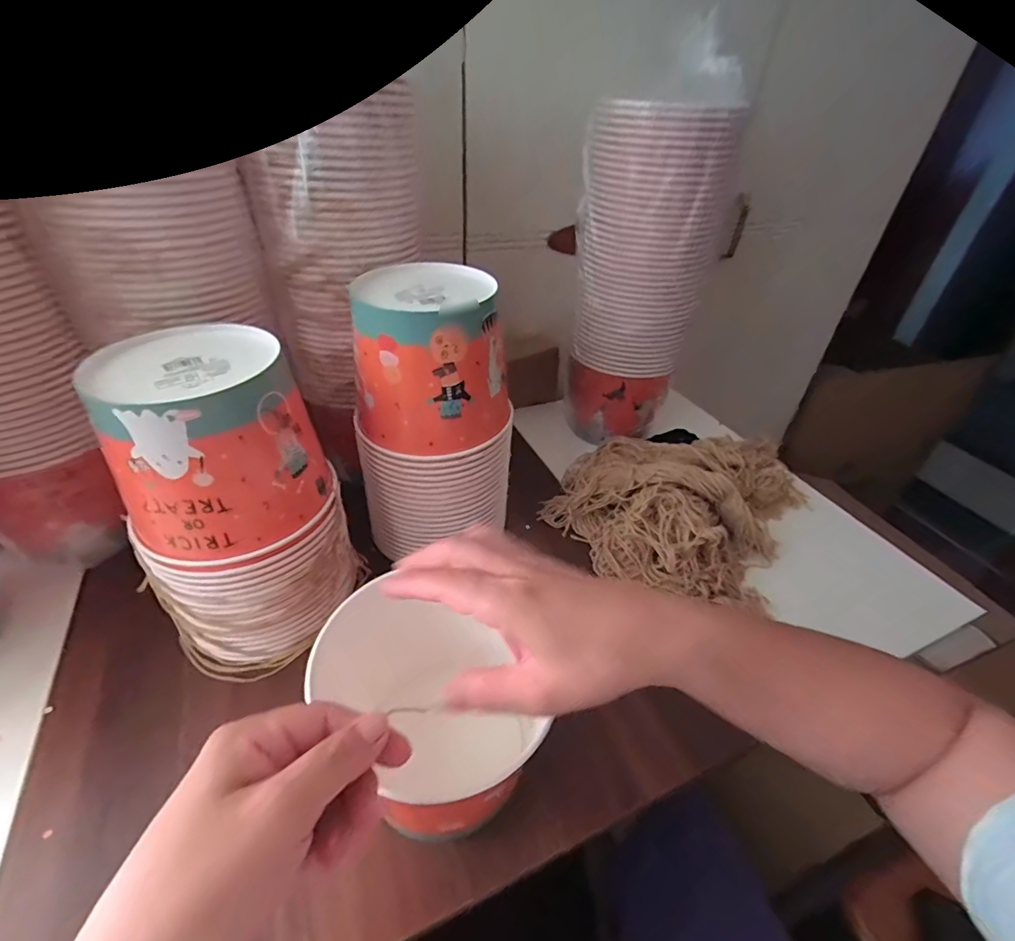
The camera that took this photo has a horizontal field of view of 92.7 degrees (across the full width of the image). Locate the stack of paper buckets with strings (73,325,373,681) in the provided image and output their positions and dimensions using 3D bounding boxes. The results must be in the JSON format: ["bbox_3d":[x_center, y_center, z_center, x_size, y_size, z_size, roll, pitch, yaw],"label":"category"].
[{"bbox_3d":[-0.233,0.037,0.422,0.140,0.266,0.157,22,42,21],"label":"stack of paper buckets with strings"}]

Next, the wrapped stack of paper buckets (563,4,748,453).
[{"bbox_3d":[0.161,-0.249,0.624,0.155,0.441,0.131,6,39,2],"label":"wrapped stack of paper buckets"}]

